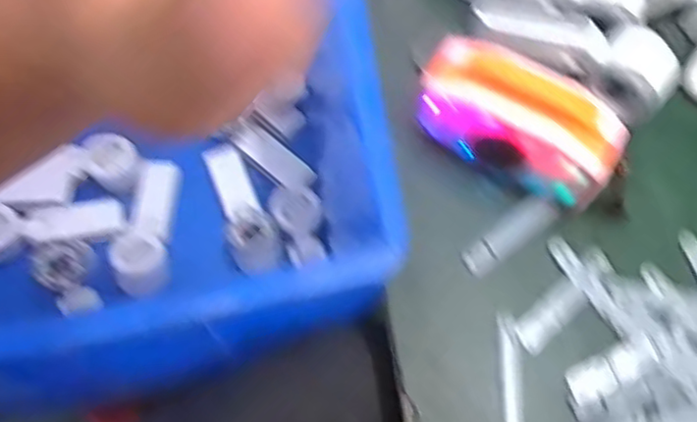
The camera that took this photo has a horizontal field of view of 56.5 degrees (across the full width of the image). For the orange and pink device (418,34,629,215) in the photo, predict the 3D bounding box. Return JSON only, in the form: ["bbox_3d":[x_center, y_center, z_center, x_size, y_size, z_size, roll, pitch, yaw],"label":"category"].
[{"bbox_3d":[0.128,-0.065,0.508,0.158,0.088,0.076,34,76,11],"label":"orange and pink device"}]

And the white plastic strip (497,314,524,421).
[{"bbox_3d":[0.123,0.130,0.487,0.016,0.005,0.101,1,73,1],"label":"white plastic strip"}]

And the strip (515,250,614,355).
[{"bbox_3d":[0.169,0.069,0.506,0.098,0.005,0.026,-43,77,-11],"label":"strip"}]

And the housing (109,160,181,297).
[{"bbox_3d":[-0.230,0.015,0.750,0.058,0.056,0.165,6,73,3],"label":"housing"}]

